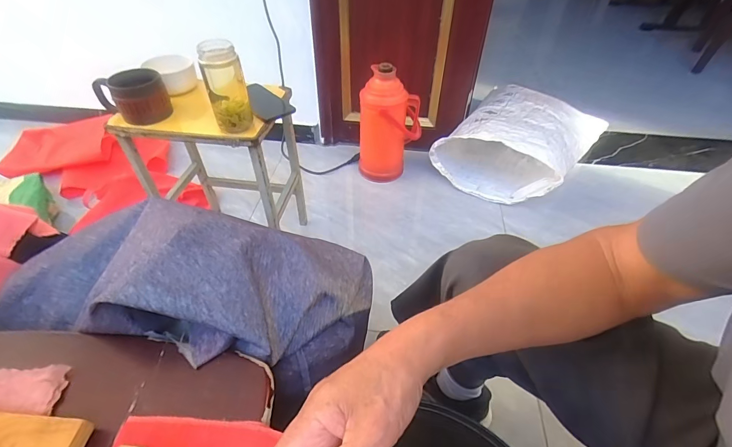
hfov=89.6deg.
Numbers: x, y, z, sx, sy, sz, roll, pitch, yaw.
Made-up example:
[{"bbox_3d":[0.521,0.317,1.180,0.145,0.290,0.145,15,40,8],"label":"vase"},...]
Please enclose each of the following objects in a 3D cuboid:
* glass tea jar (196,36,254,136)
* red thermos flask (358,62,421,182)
[{"bbox_3d":[-0.245,-0.233,0.655,0.067,0.162,0.054,-16,47,-17],"label":"glass tea jar"},{"bbox_3d":[0.081,-0.324,1.229,0.192,0.370,0.140,5,44,4],"label":"red thermos flask"}]

